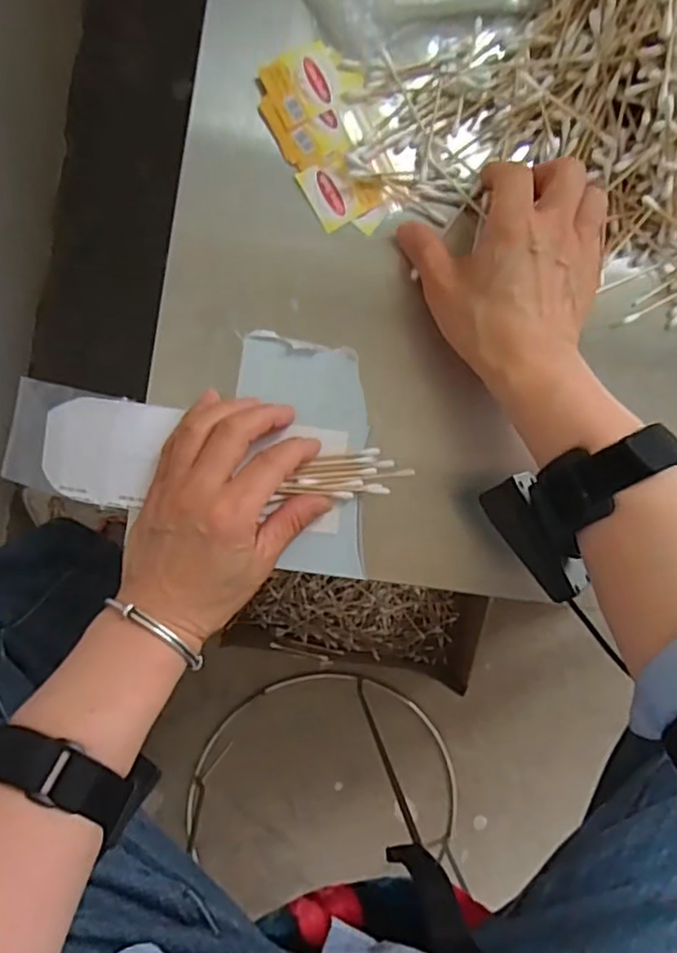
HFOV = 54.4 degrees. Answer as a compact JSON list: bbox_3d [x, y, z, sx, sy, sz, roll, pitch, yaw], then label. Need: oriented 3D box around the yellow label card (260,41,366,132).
[{"bbox_3d":[-0.016,-0.239,0.399,0.055,0.004,0.040,-29,93,-6],"label":"yellow label card"}]

